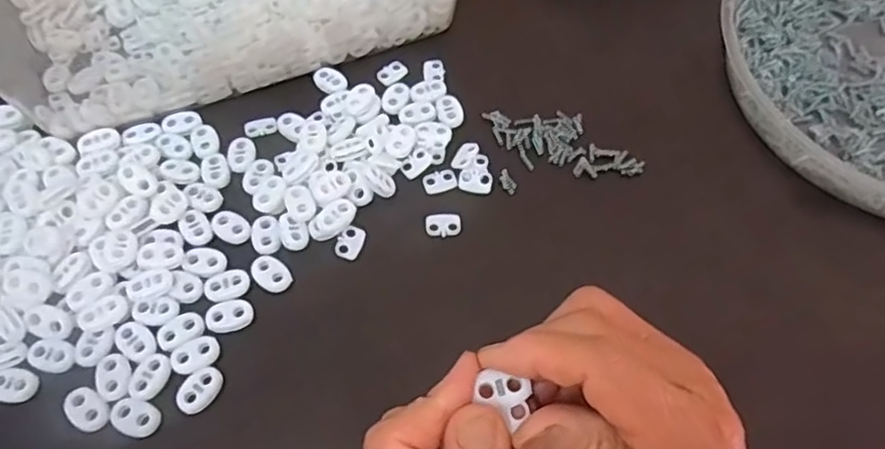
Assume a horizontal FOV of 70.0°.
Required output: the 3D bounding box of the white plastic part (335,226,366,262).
[{"bbox_3d":[-0.049,0.009,0.335,0.013,0.005,0.019,16,62,9],"label":"white plastic part"}]

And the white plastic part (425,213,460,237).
[{"bbox_3d":[0.000,0.000,0.343,0.019,0.004,0.013,2,61,1],"label":"white plastic part"}]

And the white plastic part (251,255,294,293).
[{"bbox_3d":[-0.088,0.024,0.323,0.015,0.004,0.023,-40,68,-20],"label":"white plastic part"}]

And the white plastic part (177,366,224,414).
[{"bbox_3d":[-0.113,0.076,0.293,0.015,0.004,0.023,27,64,14],"label":"white plastic part"}]

